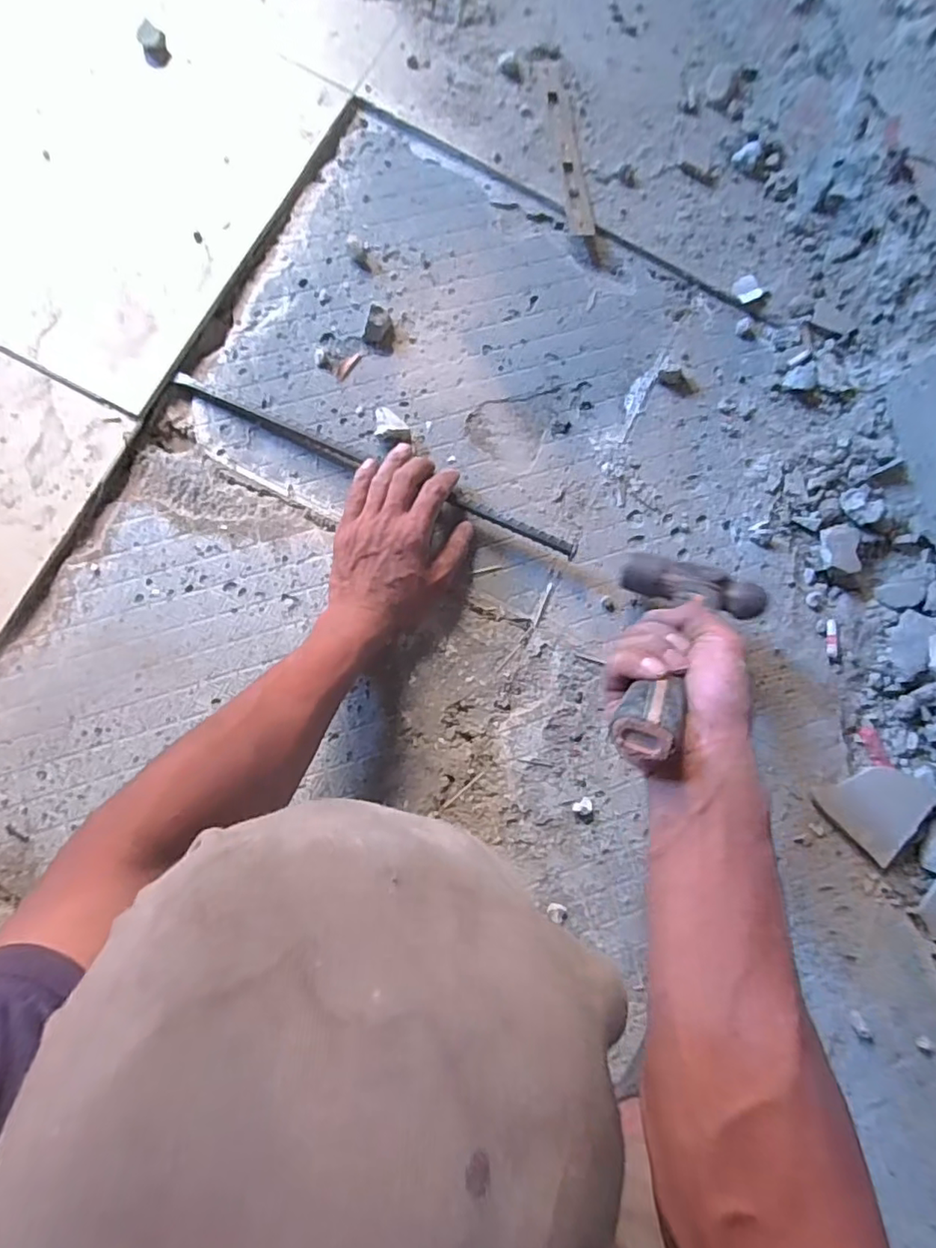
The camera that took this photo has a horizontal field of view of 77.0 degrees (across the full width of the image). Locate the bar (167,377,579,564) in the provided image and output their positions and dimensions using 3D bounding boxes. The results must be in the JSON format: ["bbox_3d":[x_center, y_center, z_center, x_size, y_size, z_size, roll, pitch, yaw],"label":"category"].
[{"bbox_3d":[-0.082,-0.141,0.532,0.387,0.018,0.012,23,81,1],"label":"bar"}]

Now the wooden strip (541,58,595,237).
[{"bbox_3d":[0.101,-0.487,0.598,0.028,0.005,0.195,-6,84,-7],"label":"wooden strip"}]

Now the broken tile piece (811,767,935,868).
[{"bbox_3d":[0.380,0.162,0.546,0.092,0.017,0.085,-42,89,-10],"label":"broken tile piece"}]

